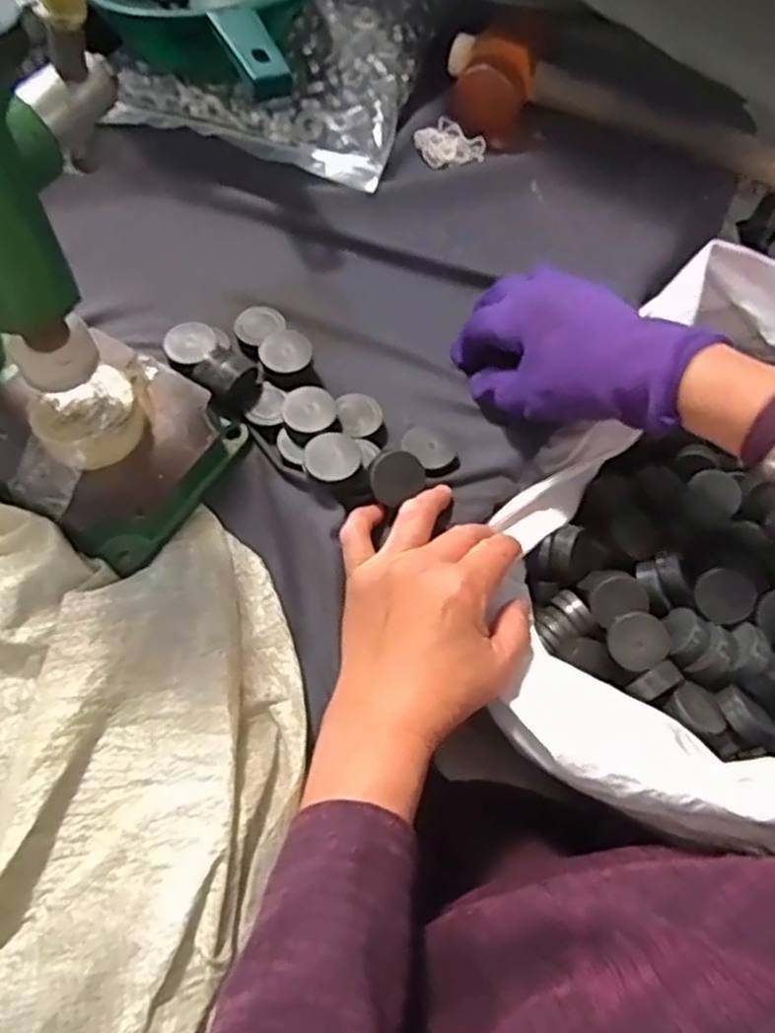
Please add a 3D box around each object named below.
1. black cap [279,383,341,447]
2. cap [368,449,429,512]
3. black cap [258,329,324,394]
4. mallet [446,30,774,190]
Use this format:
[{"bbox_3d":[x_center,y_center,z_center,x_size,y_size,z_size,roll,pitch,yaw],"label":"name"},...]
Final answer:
[{"bbox_3d":[-0.047,-0.060,0.455,0.033,0.017,0.038,-22,65,-15],"label":"black cap"},{"bbox_3d":[0.004,-0.024,0.438,0.033,0.013,0.029,-37,97,-14],"label":"cap"},{"bbox_3d":[-0.062,-0.097,0.475,0.032,0.019,0.037,-27,66,-17],"label":"black cap"},{"bbox_3d":[0.191,-0.313,0.585,0.299,0.051,0.071,15,62,5],"label":"mallet"}]

